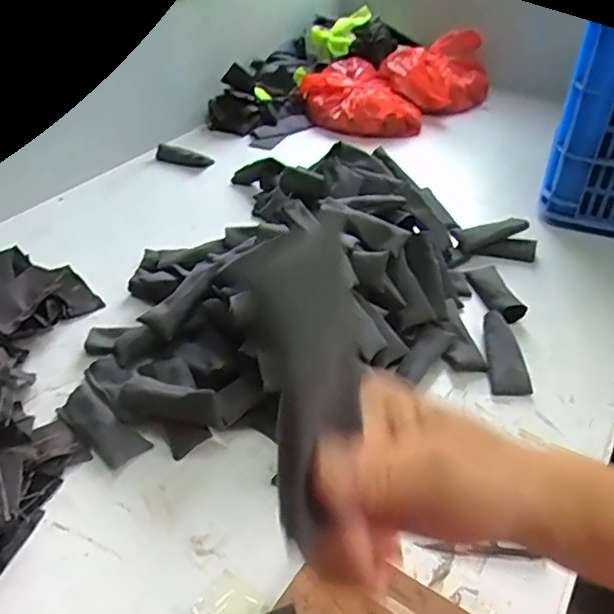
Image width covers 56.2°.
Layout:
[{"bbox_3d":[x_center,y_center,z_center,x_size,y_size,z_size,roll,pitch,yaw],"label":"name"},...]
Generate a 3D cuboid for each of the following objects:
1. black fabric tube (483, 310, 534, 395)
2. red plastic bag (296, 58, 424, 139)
[{"bbox_3d":[0.213,0.049,0.623,0.042,0.015,0.103,-1,54,0],"label":"black fabric tube"},{"bbox_3d":[0.105,-0.406,1.124,0.158,0.084,0.235,-22,43,-24],"label":"red plastic bag"}]

